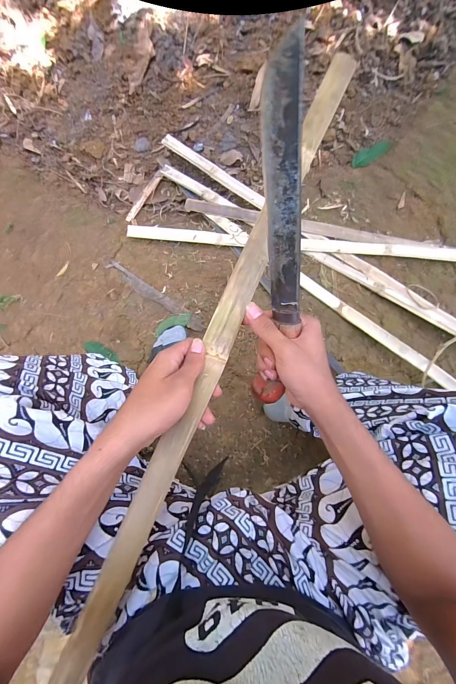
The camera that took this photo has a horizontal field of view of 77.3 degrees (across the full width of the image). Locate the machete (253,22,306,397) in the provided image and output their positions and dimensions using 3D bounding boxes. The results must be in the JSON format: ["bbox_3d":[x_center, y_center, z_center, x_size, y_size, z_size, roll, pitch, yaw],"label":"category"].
[{"bbox_3d":[0.058,-0.077,0.294,0.030,0.045,0.337,-27,125,-36],"label":"machete"}]

